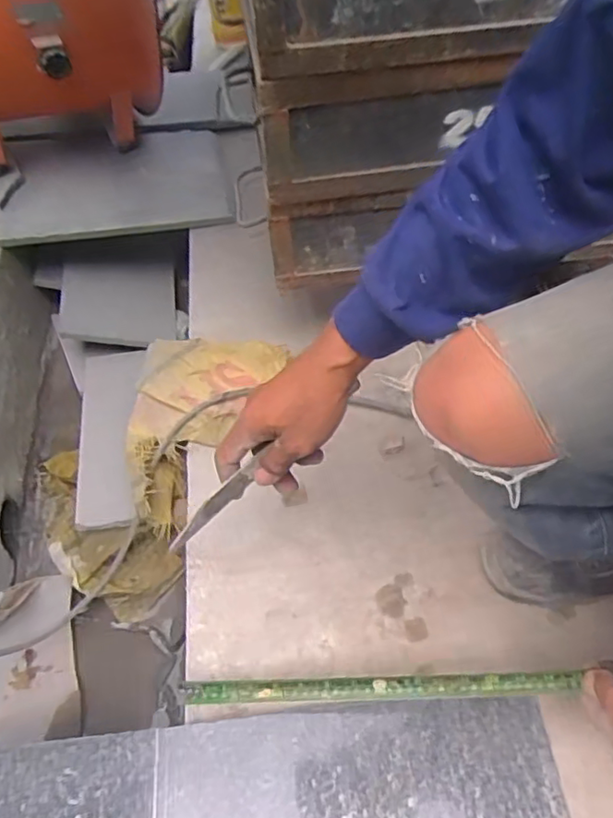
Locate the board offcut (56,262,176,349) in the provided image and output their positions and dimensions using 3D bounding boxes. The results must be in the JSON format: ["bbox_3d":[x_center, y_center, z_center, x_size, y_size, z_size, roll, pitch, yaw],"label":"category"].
[{"bbox_3d":[-0.367,-0.206,1.179,0.216,0.191,0.023,-4,48,-19],"label":"board offcut"}]

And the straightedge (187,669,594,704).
[{"bbox_3d":[0.064,0.265,0.575,0.374,0.006,0.021,-5,76,6],"label":"straightedge"}]

